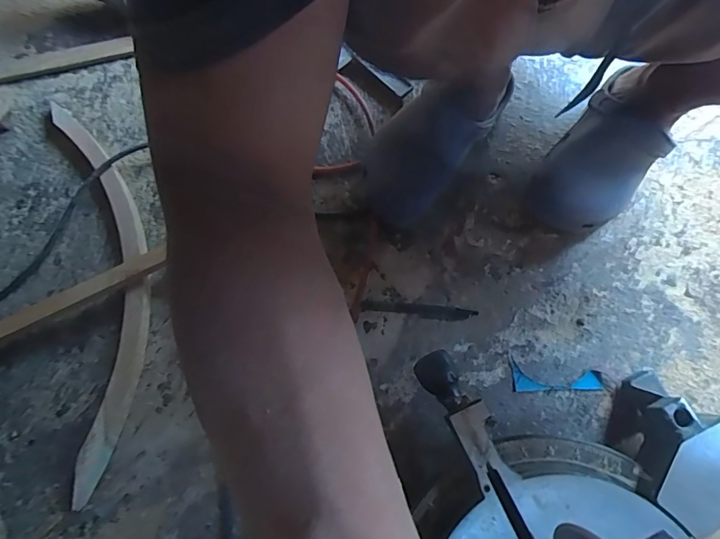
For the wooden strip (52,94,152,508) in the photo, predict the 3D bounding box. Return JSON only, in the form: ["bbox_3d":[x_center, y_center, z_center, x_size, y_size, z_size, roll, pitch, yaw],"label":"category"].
[{"bbox_3d":[-0.312,-0.002,0.545,0.101,0.040,0.515,-13,72,-4],"label":"wooden strip"}]

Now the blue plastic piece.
[{"bbox_3d":[0.224,0.117,0.512,0.100,0.004,0.043,-2,71,1],"label":"blue plastic piece"}]

